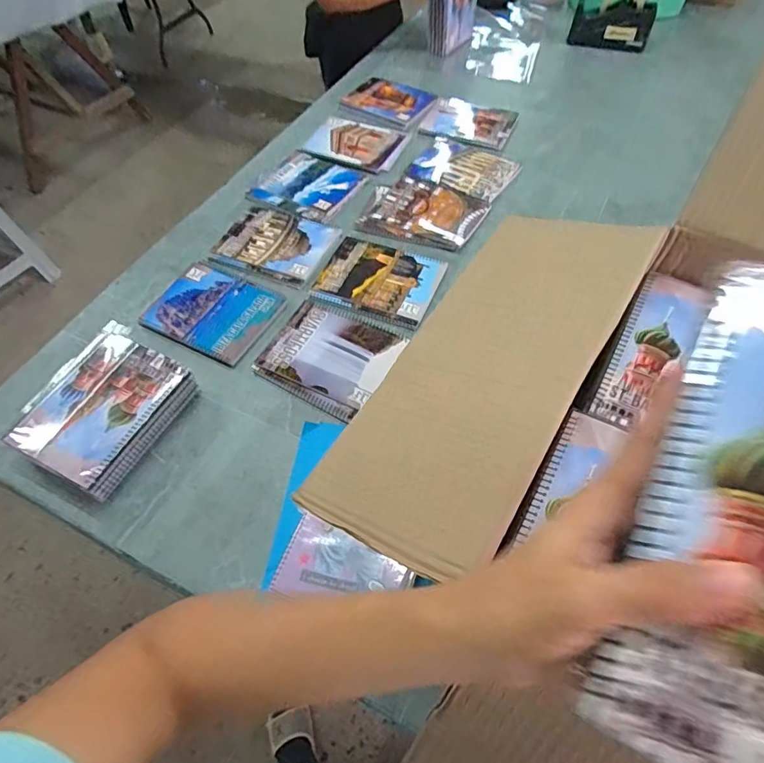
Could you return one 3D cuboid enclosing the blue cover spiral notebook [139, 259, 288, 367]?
[{"bbox_3d":[-0.282,-0.123,0.819,0.216,0.014,0.159,24,57,17],"label":"blue cover spiral notebook"}]

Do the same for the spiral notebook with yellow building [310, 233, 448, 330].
[{"bbox_3d":[-0.005,-0.177,0.851,0.200,0.007,0.172,18,56,13],"label":"spiral notebook with yellow building"}]

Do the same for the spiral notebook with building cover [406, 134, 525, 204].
[{"bbox_3d":[0.172,-0.450,1.036,0.204,0.009,0.160,25,58,17],"label":"spiral notebook with building cover"}]

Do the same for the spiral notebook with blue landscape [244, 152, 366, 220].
[{"bbox_3d":[-0.152,-0.406,1.018,0.200,0.007,0.185,25,57,17],"label":"spiral notebook with blue landscape"}]

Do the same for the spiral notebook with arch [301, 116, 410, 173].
[{"bbox_3d":[-0.057,-0.538,1.111,0.219,0.006,0.166,22,57,15],"label":"spiral notebook with arch"}]

